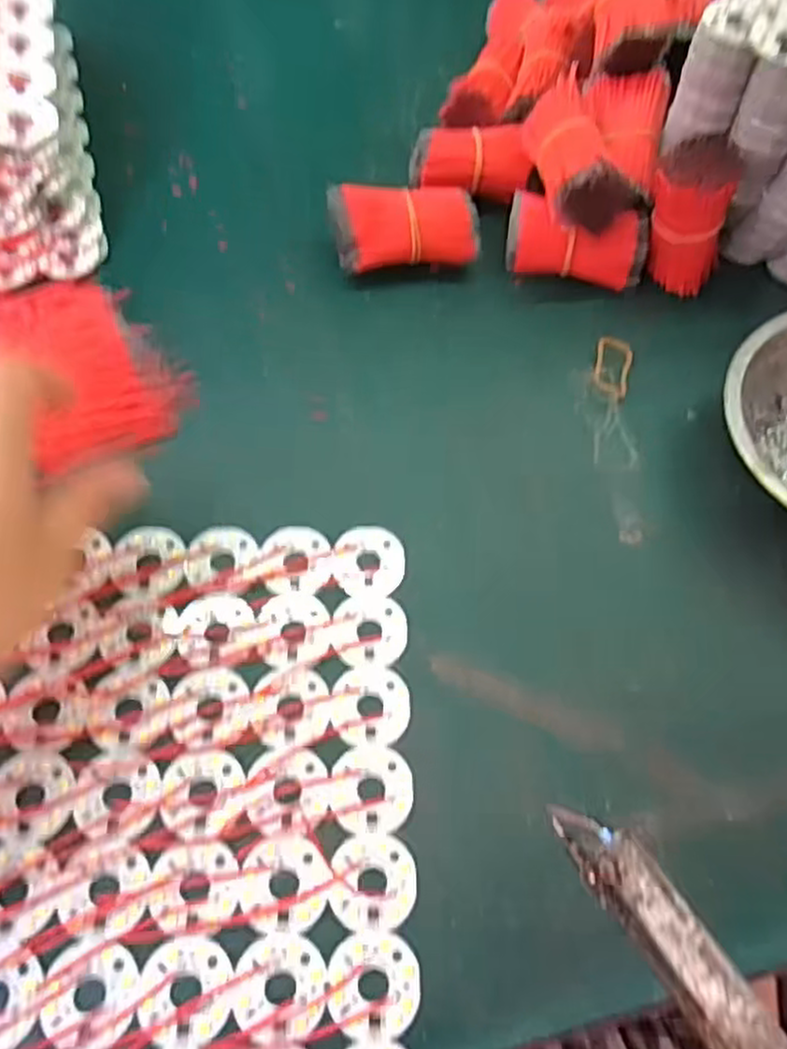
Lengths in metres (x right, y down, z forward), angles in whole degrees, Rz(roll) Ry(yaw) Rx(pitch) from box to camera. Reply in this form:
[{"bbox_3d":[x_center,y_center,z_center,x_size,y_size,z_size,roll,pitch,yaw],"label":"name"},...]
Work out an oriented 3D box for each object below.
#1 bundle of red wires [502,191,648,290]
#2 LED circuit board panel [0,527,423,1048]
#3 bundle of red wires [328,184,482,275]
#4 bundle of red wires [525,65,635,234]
[{"bbox_3d":[0.095,-0.147,0.384,0.071,0.035,0.027,12,63,3],"label":"bundle of red wires"},{"bbox_3d":[-0.098,0.100,0.267,0.208,0.004,0.209,0,63,-3],"label":"LED circuit board panel"},{"bbox_3d":[0.005,-0.151,0.382,0.073,0.035,0.034,-2,64,-4],"label":"bundle of red wires"},{"bbox_3d":[0.091,-0.185,0.362,0.039,0.032,0.076,-8,64,-7],"label":"bundle of red wires"}]

